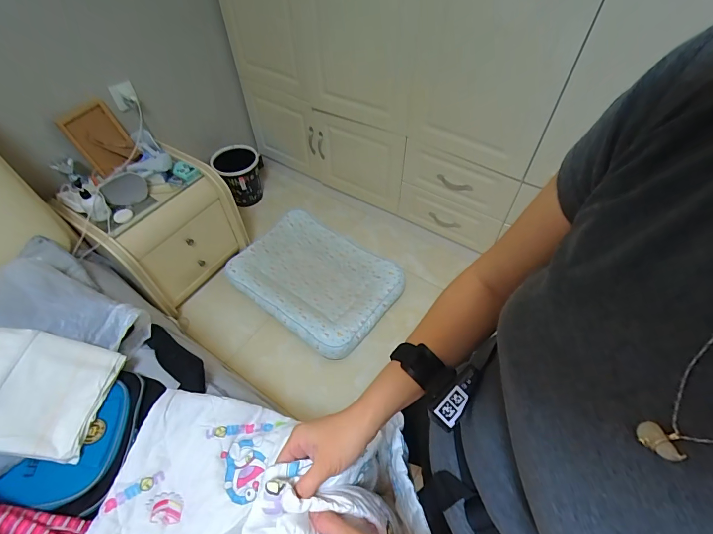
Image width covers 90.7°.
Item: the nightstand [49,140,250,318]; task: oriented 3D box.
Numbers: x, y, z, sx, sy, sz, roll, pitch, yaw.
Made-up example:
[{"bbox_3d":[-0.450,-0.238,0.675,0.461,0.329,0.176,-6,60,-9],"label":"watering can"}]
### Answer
[{"bbox_3d":[-0.817,-0.168,1.530,0.354,0.438,0.550,29,58,21],"label":"nightstand"}]

